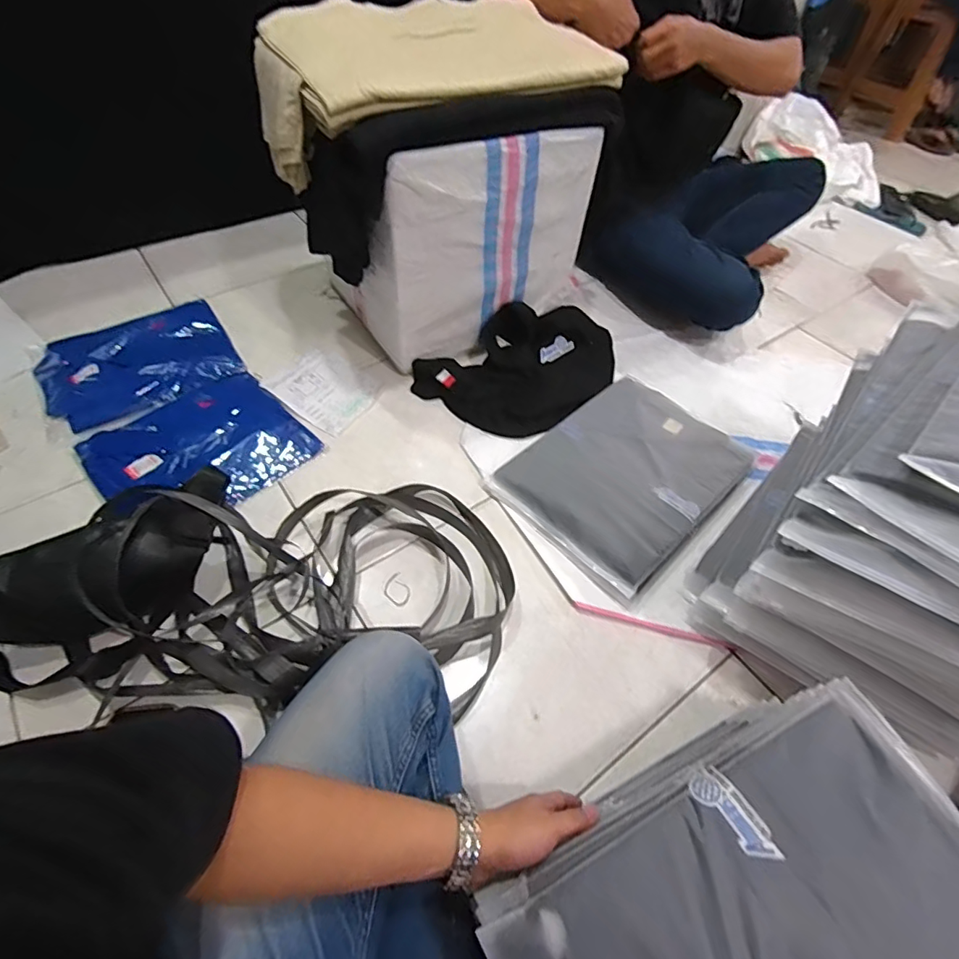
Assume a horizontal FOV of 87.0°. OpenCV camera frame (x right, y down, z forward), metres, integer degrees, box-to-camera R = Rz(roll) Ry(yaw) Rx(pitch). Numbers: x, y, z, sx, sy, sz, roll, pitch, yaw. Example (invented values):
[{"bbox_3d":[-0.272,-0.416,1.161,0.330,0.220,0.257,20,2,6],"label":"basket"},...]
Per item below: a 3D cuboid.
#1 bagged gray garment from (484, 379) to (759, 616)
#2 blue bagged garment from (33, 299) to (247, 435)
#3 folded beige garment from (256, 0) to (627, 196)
[{"bbox_3d":[0.253,-0.020,0.860,0.296,0.065,0.390,40,60,23],"label":"bagged gray garment"},{"bbox_3d":[-0.668,-0.239,0.991,0.326,0.021,0.281,-31,62,-25],"label":"blue bagged garment"},{"bbox_3d":[-0.084,-0.635,0.824,0.519,0.165,0.337,-21,56,-18],"label":"folded beige garment"}]

